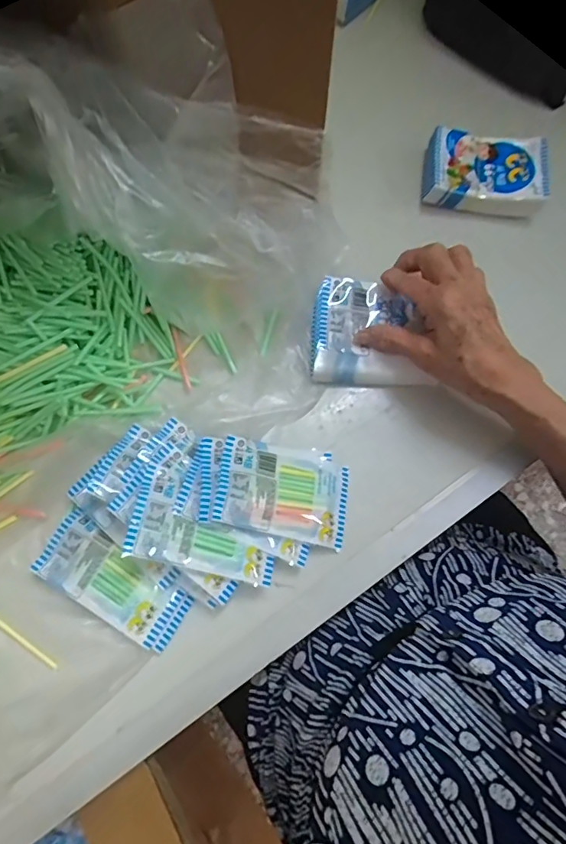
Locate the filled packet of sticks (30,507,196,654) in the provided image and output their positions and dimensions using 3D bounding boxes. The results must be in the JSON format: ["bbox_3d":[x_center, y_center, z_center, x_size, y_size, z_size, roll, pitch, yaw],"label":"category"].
[{"bbox_3d":[-0.123,0.116,0.356,0.112,0.017,0.048,33,76,7],"label":"filled packet of sticks"}]

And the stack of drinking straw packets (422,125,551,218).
[{"bbox_3d":[0.186,-0.235,0.454,0.106,0.028,0.074,7,74,0],"label":"stack of drinking straw packets"}]

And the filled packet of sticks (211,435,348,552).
[{"bbox_3d":[0.003,0.049,0.365,0.102,0.009,0.070,17,64,-20],"label":"filled packet of sticks"}]

